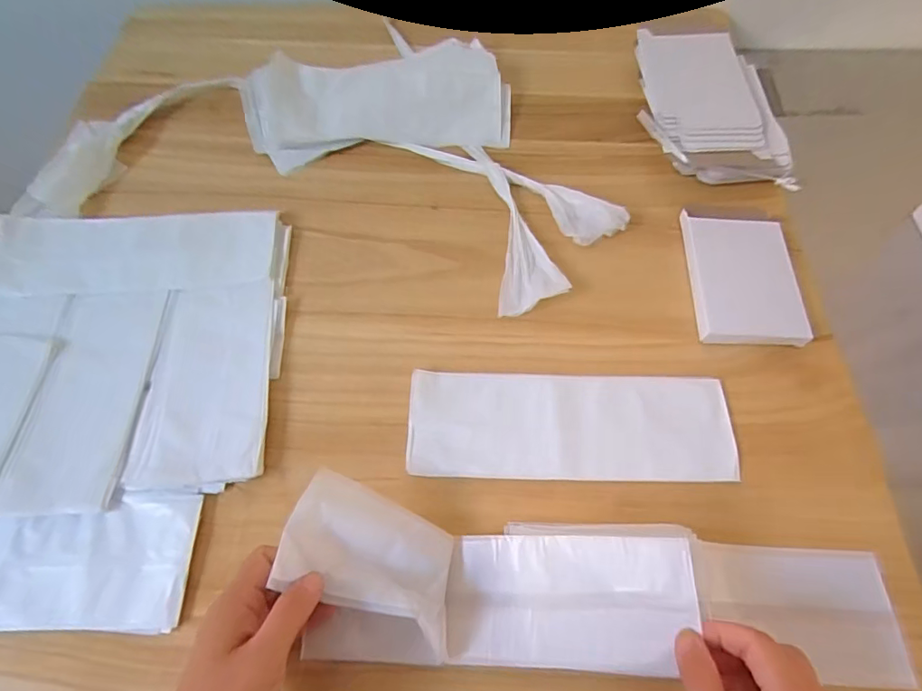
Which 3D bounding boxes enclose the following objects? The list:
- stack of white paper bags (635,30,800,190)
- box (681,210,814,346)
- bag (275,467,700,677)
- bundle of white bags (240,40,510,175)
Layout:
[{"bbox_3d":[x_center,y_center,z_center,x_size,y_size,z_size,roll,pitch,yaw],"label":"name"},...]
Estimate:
[{"bbox_3d":[0.258,-0.250,0.553,0.130,0.042,0.228,1,61,0],"label":"stack of white paper bags"},{"bbox_3d":[0.251,-0.058,0.457,0.085,0.027,0.128,4,61,1],"label":"box"},{"bbox_3d":[0.013,0.152,0.326,0.241,0.062,0.084,11,61,3],"label":"bag"},{"bbox_3d":[-0.087,-0.260,0.555,0.280,0.050,0.120,-7,61,-5],"label":"bundle of white bags"}]

